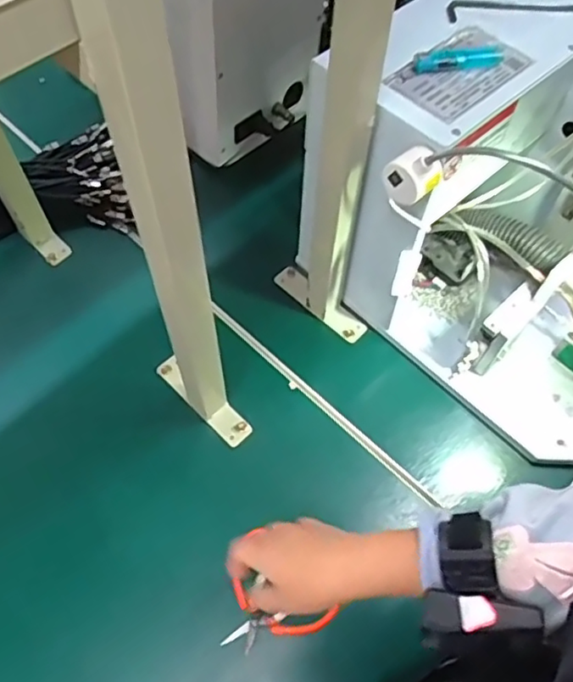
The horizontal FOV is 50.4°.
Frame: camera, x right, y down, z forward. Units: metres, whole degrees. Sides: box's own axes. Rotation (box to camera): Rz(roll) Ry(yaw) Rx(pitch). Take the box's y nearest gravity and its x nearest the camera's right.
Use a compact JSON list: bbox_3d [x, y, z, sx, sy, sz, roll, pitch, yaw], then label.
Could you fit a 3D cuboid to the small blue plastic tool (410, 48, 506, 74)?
[{"bbox_3d":[0.147,-0.241,0.520,0.079,0.012,0.019,-10,61,-7],"label":"small blue plastic tool"}]

